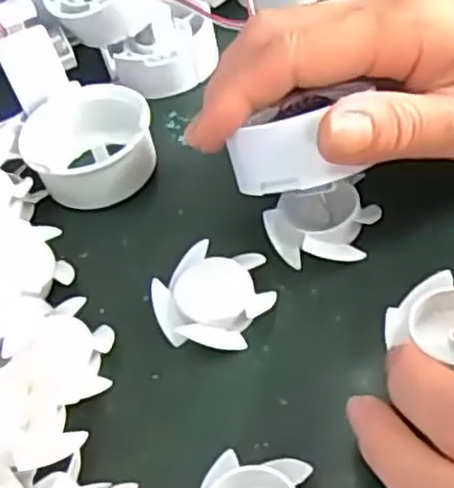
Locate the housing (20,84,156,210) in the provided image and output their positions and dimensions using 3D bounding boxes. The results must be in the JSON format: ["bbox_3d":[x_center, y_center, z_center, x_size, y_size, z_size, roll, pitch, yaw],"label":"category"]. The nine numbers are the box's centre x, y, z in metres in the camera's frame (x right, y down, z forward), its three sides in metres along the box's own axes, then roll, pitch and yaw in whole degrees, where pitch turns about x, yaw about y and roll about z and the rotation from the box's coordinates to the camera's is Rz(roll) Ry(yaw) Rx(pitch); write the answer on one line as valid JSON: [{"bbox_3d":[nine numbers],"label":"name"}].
[{"bbox_3d":[-0.058,-0.042,0.311,0.052,0.023,0.055,-6,48,6],"label":"housing"}]

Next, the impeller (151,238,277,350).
[{"bbox_3d":[-0.005,0.020,0.259,0.042,0.013,0.037,-36,51,-20],"label":"impeller"}]

